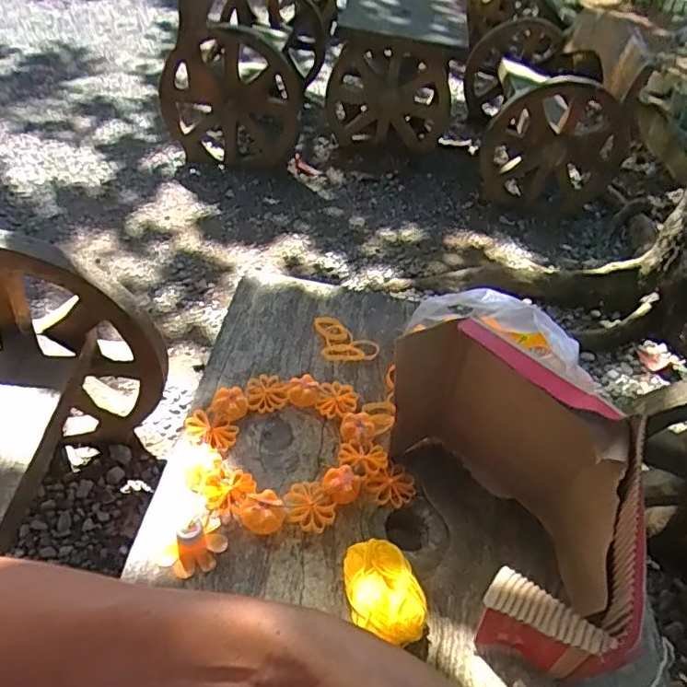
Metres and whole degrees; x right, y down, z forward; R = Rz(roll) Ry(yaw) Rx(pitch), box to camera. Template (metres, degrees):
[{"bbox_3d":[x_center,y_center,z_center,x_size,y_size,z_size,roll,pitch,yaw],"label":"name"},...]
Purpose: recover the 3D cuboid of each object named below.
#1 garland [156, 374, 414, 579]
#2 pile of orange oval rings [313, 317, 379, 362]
[{"bbox_3d":[-0.091,0.141,0.745,0.304,0.057,0.252,-15,48,-24],"label":"garland"},{"bbox_3d":[0.005,-0.010,0.944,0.094,0.019,0.098,-4,44,-13],"label":"pile of orange oval rings"}]

